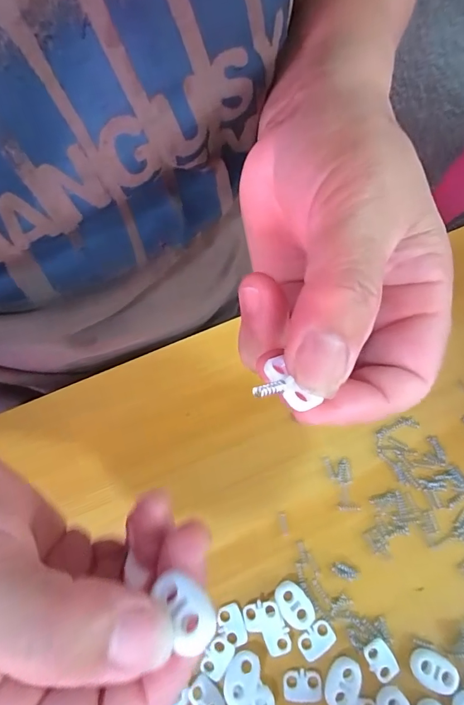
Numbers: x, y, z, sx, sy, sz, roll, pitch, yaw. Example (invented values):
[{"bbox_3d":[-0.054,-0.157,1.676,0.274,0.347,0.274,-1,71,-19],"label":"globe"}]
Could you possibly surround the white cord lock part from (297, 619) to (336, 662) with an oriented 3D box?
[{"bbox_3d":[0.042,0.142,0.201,0.018,0.004,0.012,-37,75,-12],"label":"white cord lock part"}]

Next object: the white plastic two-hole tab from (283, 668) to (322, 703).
[{"bbox_3d":[0.034,0.160,0.194,0.018,0.004,0.013,0,71,0],"label":"white plastic two-hole tab"}]

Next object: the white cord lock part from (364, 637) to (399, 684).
[{"bbox_3d":[0.072,0.150,0.197,0.012,0.004,0.018,-28,74,-10],"label":"white cord lock part"}]

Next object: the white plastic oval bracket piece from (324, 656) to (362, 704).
[{"bbox_3d":[0.053,0.159,0.194,0.015,0.005,0.022,30,73,9],"label":"white plastic oval bracket piece"}]

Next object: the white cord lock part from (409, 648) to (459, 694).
[{"bbox_3d":[0.097,0.153,0.196,0.021,0.005,0.015,26,73,8],"label":"white cord lock part"}]

